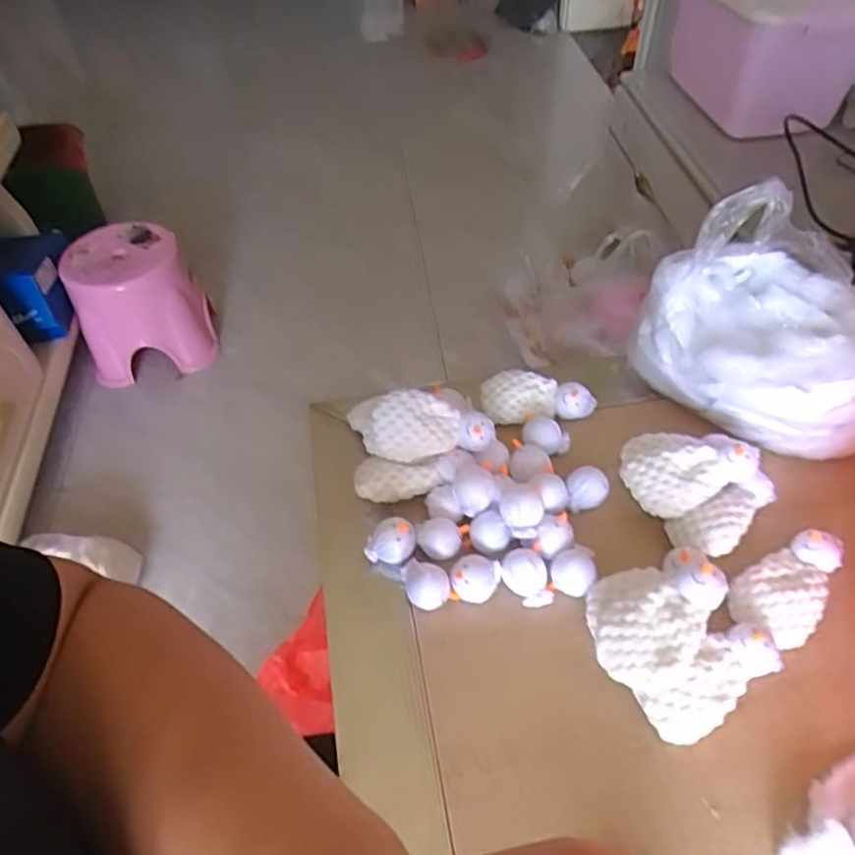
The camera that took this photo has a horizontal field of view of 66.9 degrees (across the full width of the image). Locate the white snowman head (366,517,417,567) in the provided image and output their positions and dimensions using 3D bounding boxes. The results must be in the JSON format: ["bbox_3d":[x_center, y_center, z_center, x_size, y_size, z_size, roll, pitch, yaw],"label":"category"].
[{"bbox_3d":[-0.021,0.070,0.389,0.027,0.027,0.022,21,53,18],"label":"white snowman head"}]

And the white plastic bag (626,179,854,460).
[{"bbox_3d":[0.219,-0.067,0.403,0.128,0.139,0.124,-8,50,-6],"label":"white plastic bag"}]

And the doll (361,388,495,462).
[{"bbox_3d":[0.001,-0.001,0.399,0.078,0.037,0.027,-5,49,-2],"label":"doll"}]

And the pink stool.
[{"bbox_3d":[-0.635,-0.280,1.459,0.261,0.269,0.238,-11,50,-8],"label":"pink stool"}]

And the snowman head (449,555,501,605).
[{"bbox_3d":[0.027,0.088,0.374,0.025,0.025,0.026,-1,49,1],"label":"snowman head"}]

